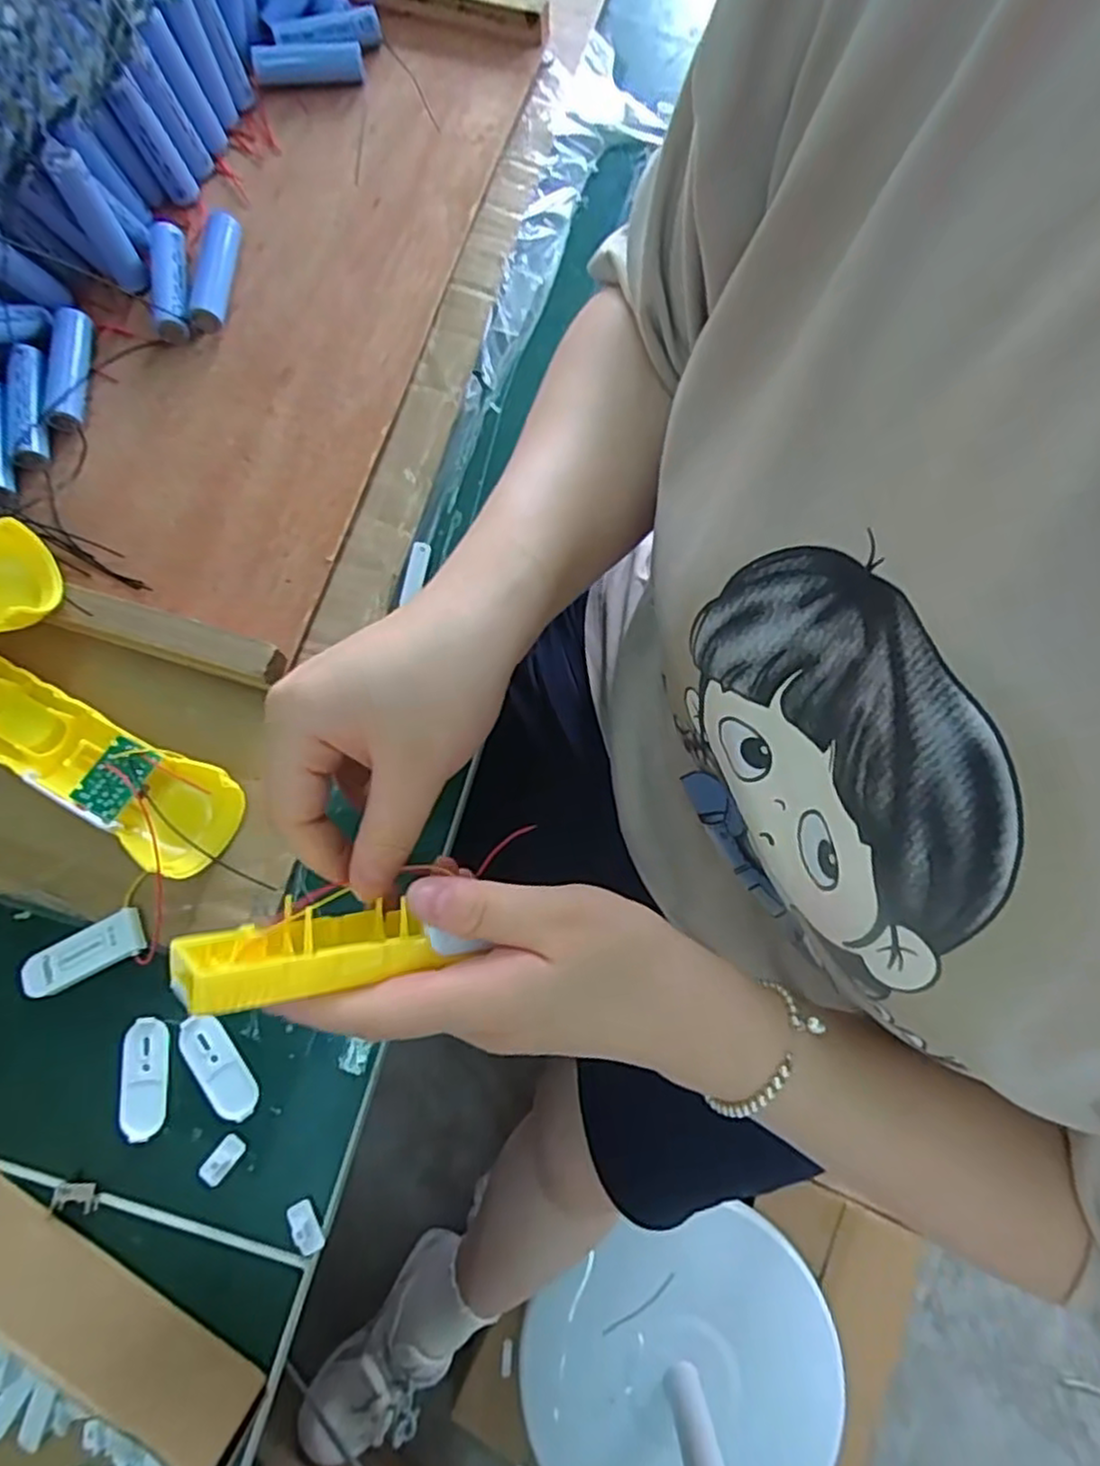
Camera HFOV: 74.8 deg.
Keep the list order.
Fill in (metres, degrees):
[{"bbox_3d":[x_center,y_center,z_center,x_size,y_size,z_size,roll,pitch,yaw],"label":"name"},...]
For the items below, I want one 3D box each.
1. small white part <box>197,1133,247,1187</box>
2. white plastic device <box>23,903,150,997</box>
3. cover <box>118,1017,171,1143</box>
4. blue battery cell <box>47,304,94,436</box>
[{"bbox_3d":[-0.144,0.187,0.315,0.011,0.005,0.020,37,79,6],"label":"small white part"},{"bbox_3d":[-0.213,0.100,0.327,0.055,0.006,0.021,-25,76,-1],"label":"white plastic device"},{"bbox_3d":[-0.181,0.154,0.321,0.020,0.004,0.049,-5,77,-3],"label":"cover"},{"bbox_3d":[-0.258,-0.196,0.388,0.020,0.017,0.065,-2,77,-2],"label":"blue battery cell"}]

